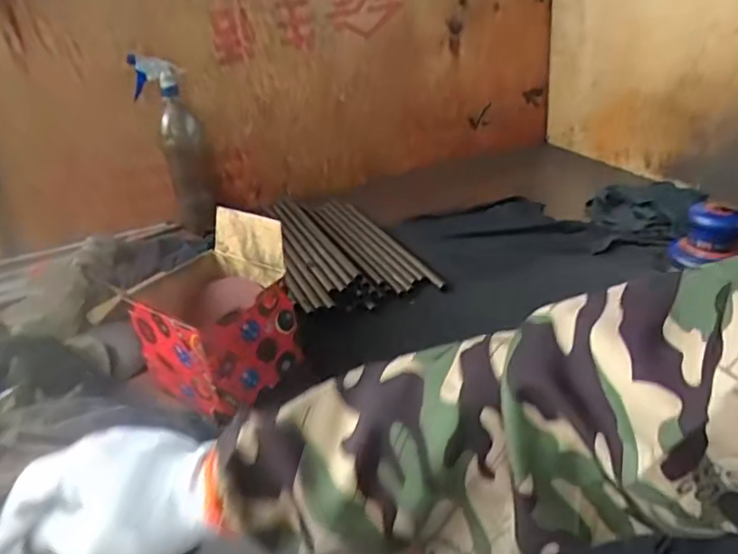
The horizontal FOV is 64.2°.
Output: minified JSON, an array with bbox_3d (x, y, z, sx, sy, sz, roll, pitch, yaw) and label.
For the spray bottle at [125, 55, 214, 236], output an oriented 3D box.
[{"bbox_3d":[-0.318,-0.218,0.990,0.084,0.274,0.076,-10,30,-9],"label":"spray bottle"}]

